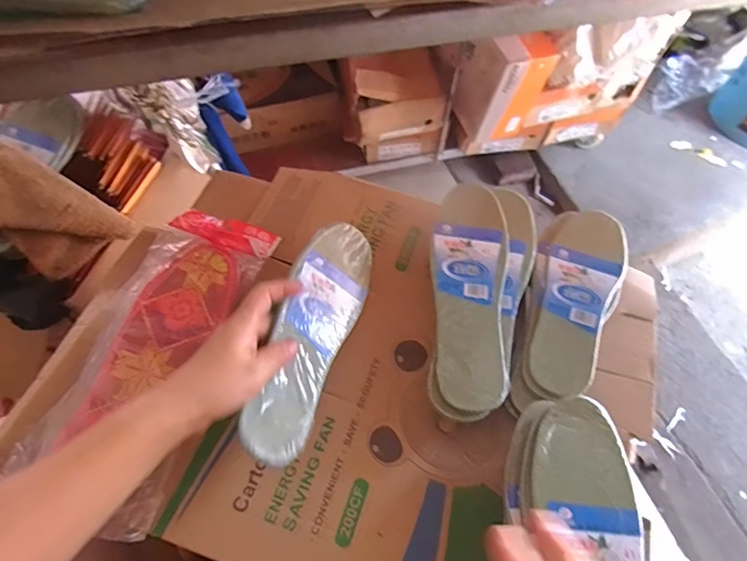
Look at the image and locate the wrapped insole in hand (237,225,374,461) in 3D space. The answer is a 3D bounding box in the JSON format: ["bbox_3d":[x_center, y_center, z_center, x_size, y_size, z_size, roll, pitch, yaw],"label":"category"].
[{"bbox_3d":[-0.055,0.039,0.440,0.075,0.011,0.249,38,48,-19],"label":"wrapped insole in hand"}]

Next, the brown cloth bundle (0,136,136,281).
[{"bbox_3d":[-0.448,-0.080,0.624,0.200,0.043,0.137,39,80,-28],"label":"brown cloth bundle"}]

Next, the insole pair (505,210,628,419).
[{"bbox_3d":[0.199,0.024,0.479,0.085,0.021,0.240,20,60,9],"label":"insole pair"}]

